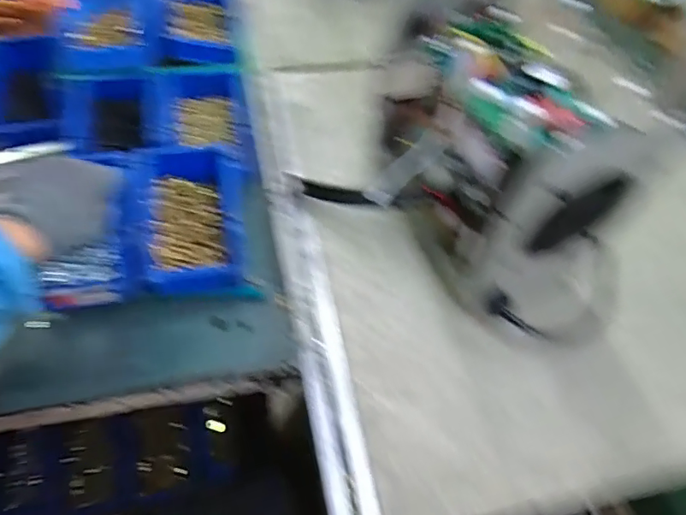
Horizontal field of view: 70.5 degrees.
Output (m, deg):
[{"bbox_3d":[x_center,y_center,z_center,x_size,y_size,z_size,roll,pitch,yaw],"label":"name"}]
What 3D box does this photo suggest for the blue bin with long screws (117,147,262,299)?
[{"bbox_3d":[-0.167,-0.036,0.537,0.122,0.080,0.168,-11,54,-12],"label":"blue bin with long screws"}]

